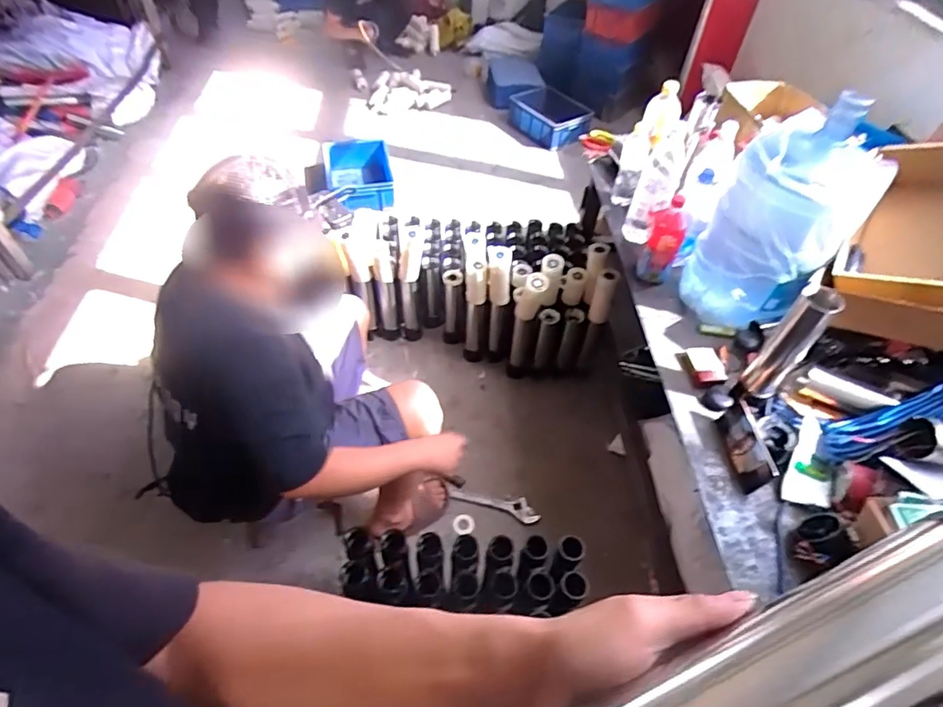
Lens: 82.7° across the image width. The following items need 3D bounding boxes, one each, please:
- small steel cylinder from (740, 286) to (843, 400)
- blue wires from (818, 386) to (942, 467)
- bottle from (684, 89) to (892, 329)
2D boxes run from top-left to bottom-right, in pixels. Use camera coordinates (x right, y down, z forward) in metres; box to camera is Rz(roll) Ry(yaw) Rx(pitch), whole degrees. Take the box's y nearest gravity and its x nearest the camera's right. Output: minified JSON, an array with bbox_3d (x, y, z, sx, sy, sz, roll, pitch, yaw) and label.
[{"bbox_3d":[0.584,-0.015,0.990,0.066,0.240,0.056,35,57,24],"label":"small steel cylinder"},{"bbox_3d":[0.797,0.107,0.975,0.326,0.053,0.090,-23,52,3],"label":"blue wires"},{"bbox_3d":[0.668,-0.296,1.157,0.274,0.415,0.246,27,54,18],"label":"bottle"}]

